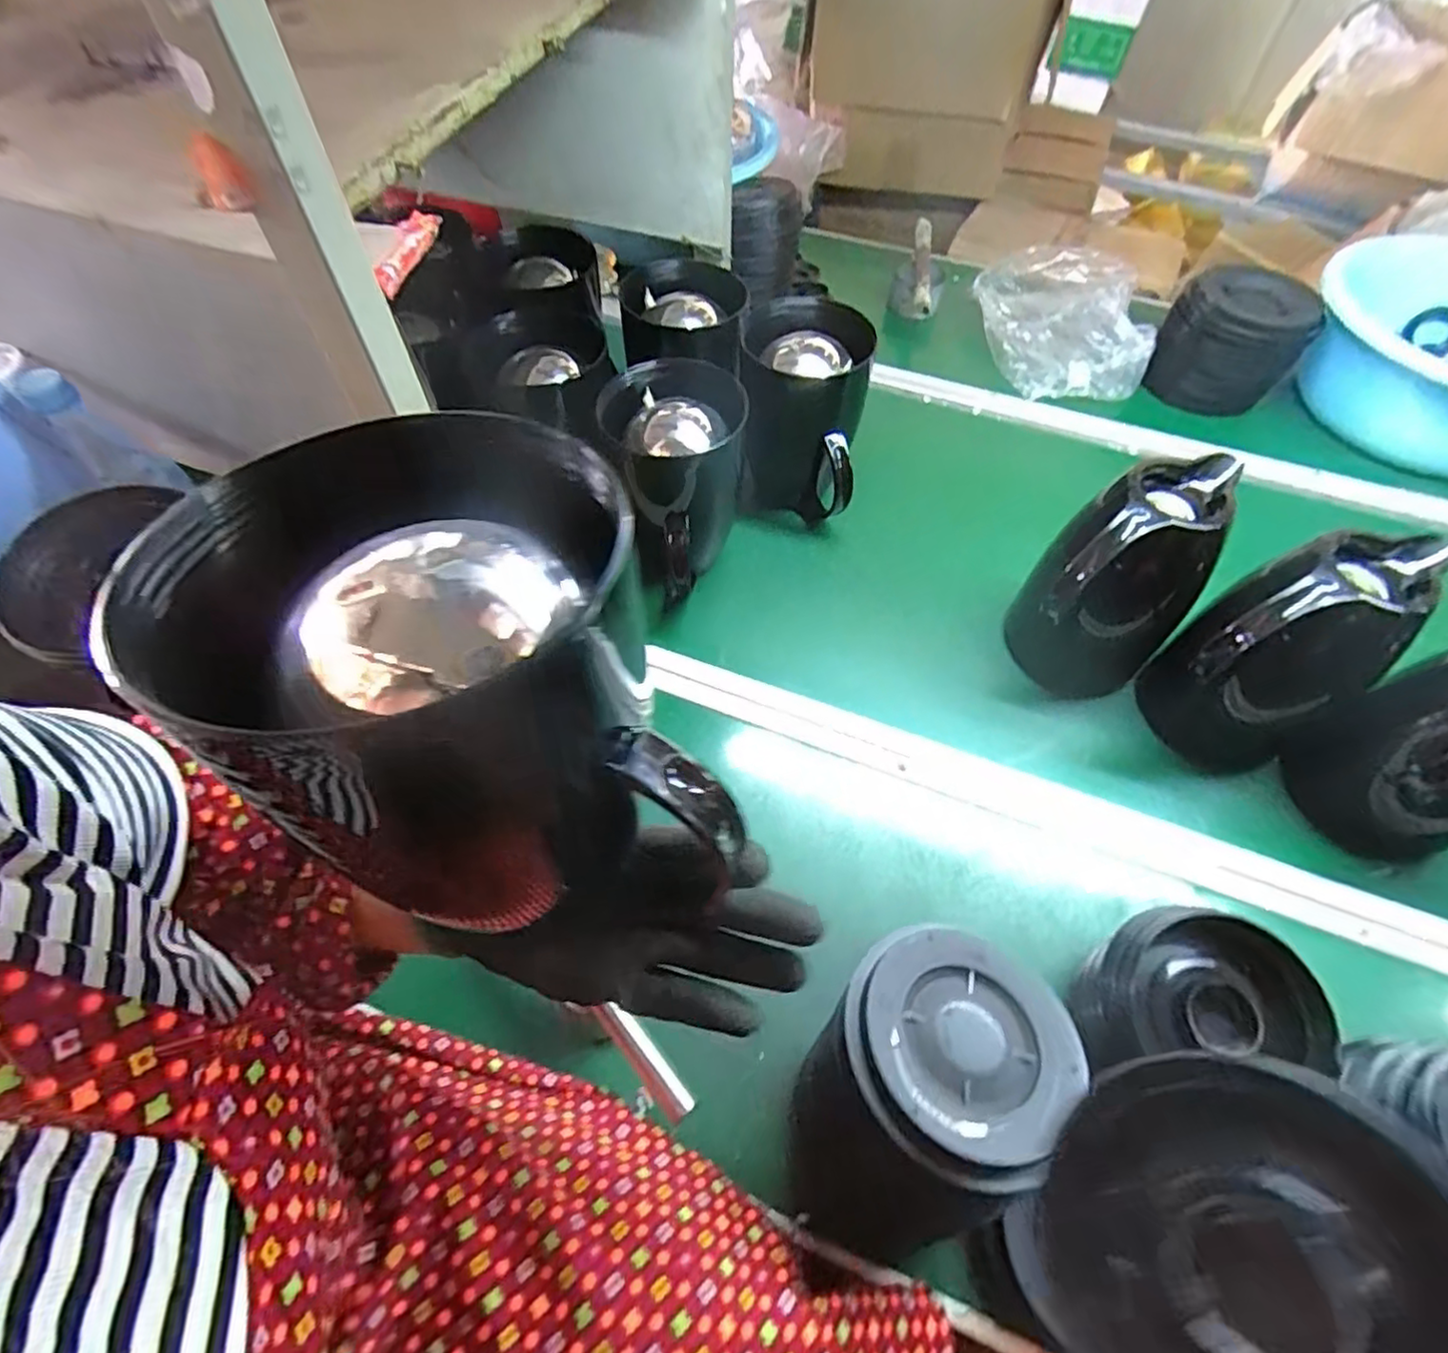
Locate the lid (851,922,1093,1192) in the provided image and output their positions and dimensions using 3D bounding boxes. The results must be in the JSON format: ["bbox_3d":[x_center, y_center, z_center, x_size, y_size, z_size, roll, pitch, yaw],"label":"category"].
[{"bbox_3d":[0.122,0.183,0.344,0.113,0.026,0.109,1,56,-1],"label":"lid"}]

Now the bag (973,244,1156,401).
[{"bbox_3d":[0.463,-0.496,0.923,0.198,0.070,0.289,-1,56,-2],"label":"bag"}]

